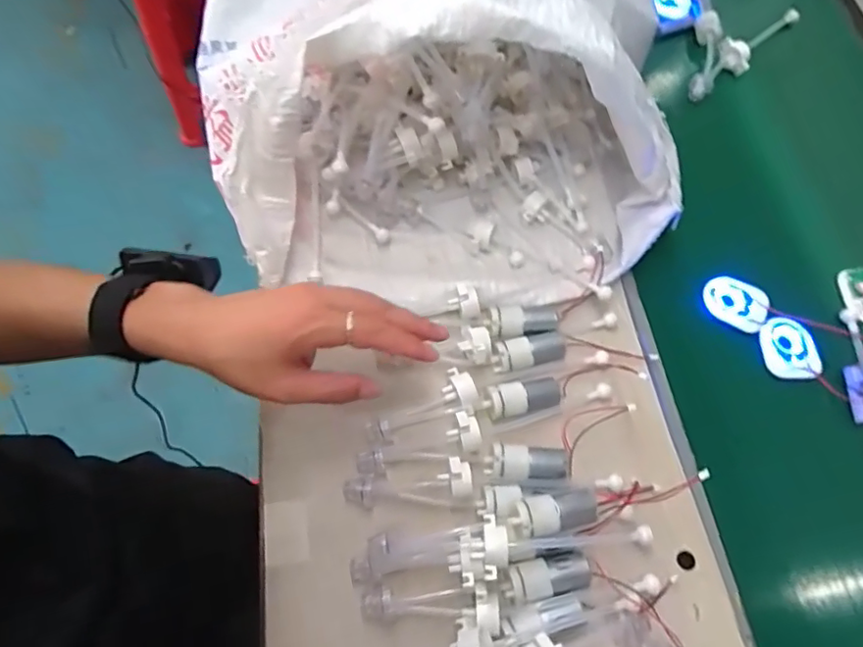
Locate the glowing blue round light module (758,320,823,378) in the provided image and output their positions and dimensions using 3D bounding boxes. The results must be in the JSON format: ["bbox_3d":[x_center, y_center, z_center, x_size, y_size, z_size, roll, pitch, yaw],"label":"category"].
[{"bbox_3d":[0.318,0.024,0.498,0.041,0.014,0.056,-7,65,-7],"label":"glowing blue round light module"}]

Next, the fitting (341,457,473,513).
[{"bbox_3d":[-0.017,0.122,0.420,0.094,0.029,0.023,-11,65,9],"label":"fitting"}]

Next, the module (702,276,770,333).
[{"bbox_3d":[0.283,-0.021,0.519,0.057,0.013,0.046,28,66,10],"label":"module"}]

